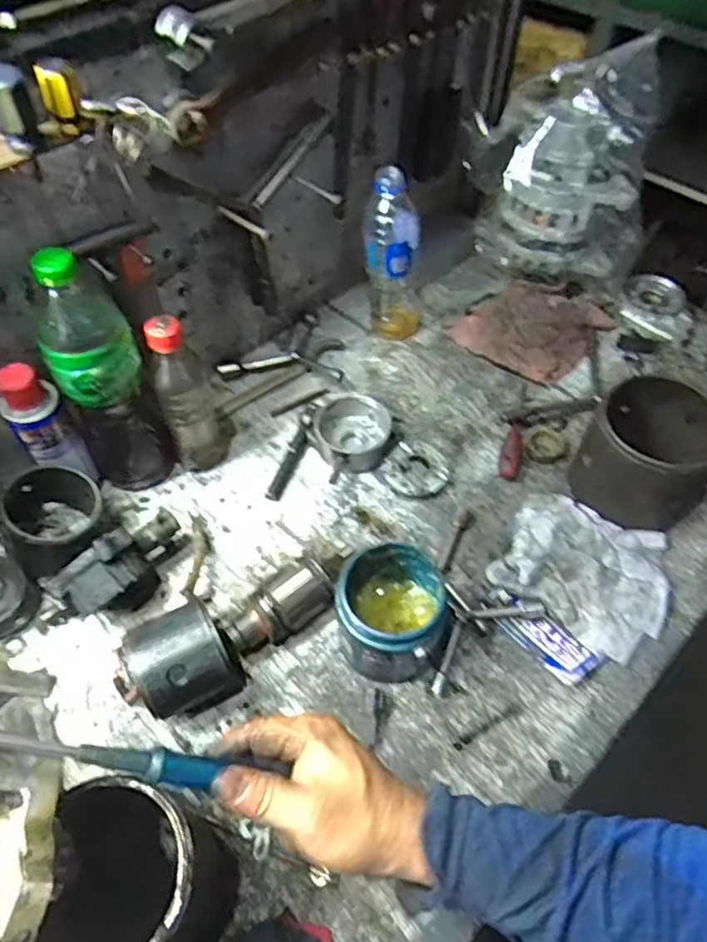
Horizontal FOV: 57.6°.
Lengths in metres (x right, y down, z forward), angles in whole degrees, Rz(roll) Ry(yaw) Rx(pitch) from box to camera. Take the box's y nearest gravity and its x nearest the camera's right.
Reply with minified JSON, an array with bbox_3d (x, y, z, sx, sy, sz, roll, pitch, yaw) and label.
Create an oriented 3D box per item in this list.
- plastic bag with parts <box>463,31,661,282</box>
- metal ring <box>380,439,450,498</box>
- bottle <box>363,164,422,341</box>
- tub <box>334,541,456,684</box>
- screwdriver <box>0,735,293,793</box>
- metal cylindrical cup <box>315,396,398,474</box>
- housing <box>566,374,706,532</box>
[{"bbox_3d":[0.264,-0.375,0.817,0.155,0.271,0.202,-25,57,-18],"label":"plastic bag with parts"},{"bbox_3d":[0.069,-0.002,0.705,0.071,0.019,0.072,0,55,0],"label":"metal ring"},{"bbox_3d":[0.049,-0.251,0.766,0.068,0.213,0.058,4,55,3],"label":"bottle"},{"bbox_3d":[0.032,0.123,0.560,0.089,0.099,0.091,0,55,0],"label":"tub"},{"bbox_3d":[-0.119,0.164,0.361,0.162,0.018,0.021,18,51,-23],"label":"screwdriver"},{"bbox_3d":[0.002,-0.043,0.713,0.081,0.045,0.080,0,55,0],"label":"metal cylindrical cup"},{"bbox_3d":[0.306,-0.017,0.661,0.126,0.122,0.137,0,55,0],"label":"housing"}]

